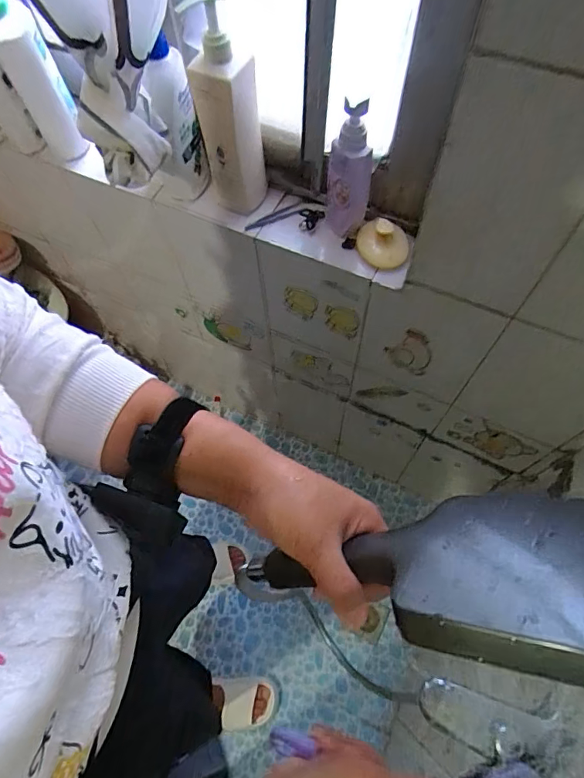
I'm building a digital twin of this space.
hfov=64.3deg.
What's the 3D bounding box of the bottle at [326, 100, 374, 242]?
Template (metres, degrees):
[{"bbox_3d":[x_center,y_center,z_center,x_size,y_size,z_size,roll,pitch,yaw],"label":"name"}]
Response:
[{"bbox_3d":[0.081,-0.307,0.657,0.060,0.192,0.041,2,64,3],"label":"bottle"}]

